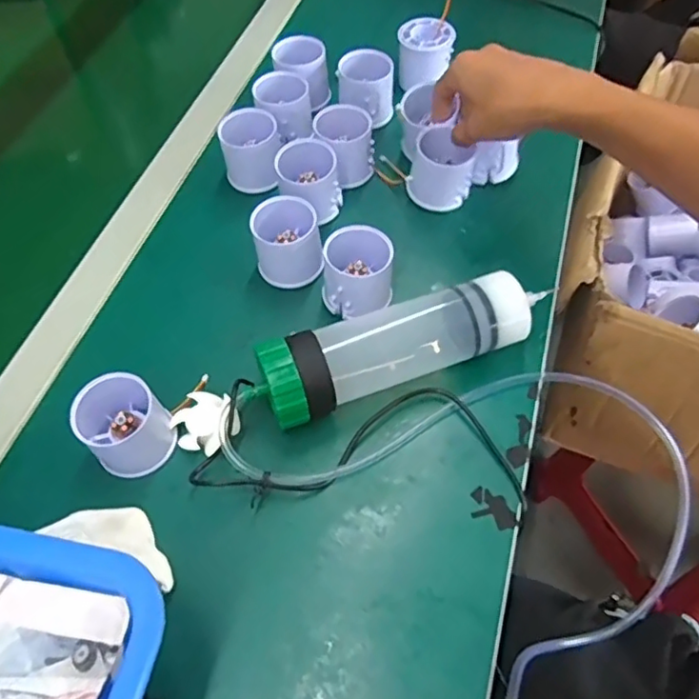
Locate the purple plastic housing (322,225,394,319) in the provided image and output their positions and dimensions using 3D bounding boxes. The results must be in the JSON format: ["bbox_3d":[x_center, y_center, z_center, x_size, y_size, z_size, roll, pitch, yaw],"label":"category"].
[{"bbox_3d":[0.006,-0.060,0.469,0.054,0.045,0.049,-1,56,0],"label":"purple plastic housing"}]

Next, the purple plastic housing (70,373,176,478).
[{"bbox_3d":[-0.150,0.051,0.406,0.053,0.052,0.051,-34,62,-20],"label":"purple plastic housing"}]

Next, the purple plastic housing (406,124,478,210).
[{"bbox_3d":[0.080,-0.158,0.530,0.051,0.051,0.045,16,58,11],"label":"purple plastic housing"}]

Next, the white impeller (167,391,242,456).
[{"bbox_3d":[-0.101,0.051,0.428,0.043,0.015,0.041,0,56,1],"label":"white impeller"}]

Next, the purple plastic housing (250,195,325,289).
[{"bbox_3d":[-0.049,-0.083,0.489,0.052,0.058,0.048,0,56,1],"label":"purple plastic housing"}]

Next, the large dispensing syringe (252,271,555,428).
[{"bbox_3d":[0.035,-0.004,0.434,0.210,0.060,0.061,-21,58,-12],"label":"large dispensing syringe"}]

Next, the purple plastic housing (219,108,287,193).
[{"bbox_3d":[-0.087,-0.178,0.546,0.046,0.063,0.044,0,56,1],"label":"purple plastic housing"}]

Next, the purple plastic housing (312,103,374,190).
[{"bbox_3d":[-0.002,-0.182,0.549,0.047,0.053,0.054,-15,57,-9],"label":"purple plastic housing"}]

